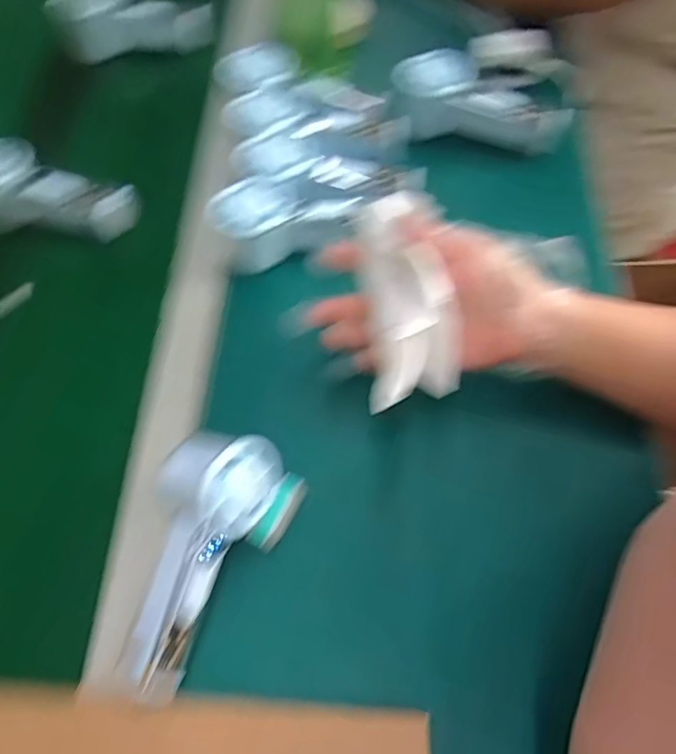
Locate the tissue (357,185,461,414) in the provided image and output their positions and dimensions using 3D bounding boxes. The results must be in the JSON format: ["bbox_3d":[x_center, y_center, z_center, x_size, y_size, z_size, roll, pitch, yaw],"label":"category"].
[{"bbox_3d":[0.048,-0.060,0.370,0.063,0.061,0.157,-6,77,1],"label":"tissue"}]

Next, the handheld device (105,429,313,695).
[{"bbox_3d":[-0.101,0.109,0.348,0.091,0.059,0.162,28,69,17],"label":"handheld device"}]

